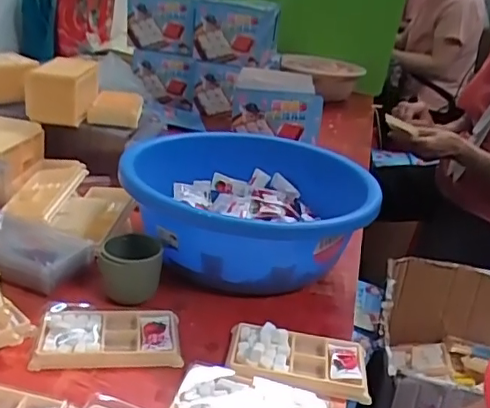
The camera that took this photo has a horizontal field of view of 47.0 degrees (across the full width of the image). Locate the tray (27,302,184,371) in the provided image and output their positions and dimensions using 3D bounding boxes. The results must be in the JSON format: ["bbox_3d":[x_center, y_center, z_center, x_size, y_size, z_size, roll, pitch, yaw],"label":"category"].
[{"bbox_3d":[-0.131,0.126,0.554,0.133,0.018,0.079,3,24,-10],"label":"tray"}]

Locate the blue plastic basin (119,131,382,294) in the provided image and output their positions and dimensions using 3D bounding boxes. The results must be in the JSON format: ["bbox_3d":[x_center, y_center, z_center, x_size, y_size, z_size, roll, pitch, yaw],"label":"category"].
[{"bbox_3d":[-0.003,0.010,0.736,0.315,0.121,0.309,7,23,-3],"label":"blue plastic basin"}]

